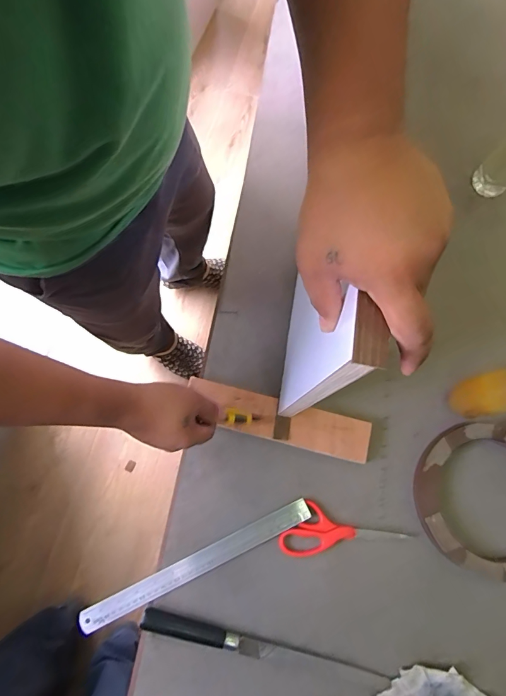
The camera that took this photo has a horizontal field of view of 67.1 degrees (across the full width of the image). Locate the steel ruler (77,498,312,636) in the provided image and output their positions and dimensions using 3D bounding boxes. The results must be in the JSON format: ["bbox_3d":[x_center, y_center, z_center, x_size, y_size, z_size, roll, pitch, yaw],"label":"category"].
[{"bbox_3d":[-0.074,0.294,0.520,0.329,0.008,0.029,-25,69,-6],"label":"steel ruler"}]

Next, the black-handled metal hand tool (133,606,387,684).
[{"bbox_3d":[0.012,0.385,0.483,0.311,0.013,0.025,14,75,3],"label":"black-handled metal hand tool"}]

